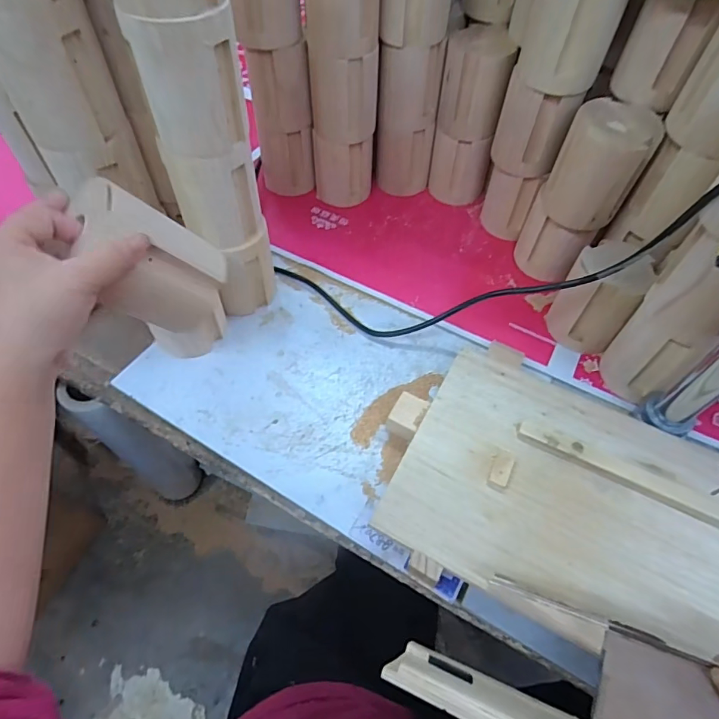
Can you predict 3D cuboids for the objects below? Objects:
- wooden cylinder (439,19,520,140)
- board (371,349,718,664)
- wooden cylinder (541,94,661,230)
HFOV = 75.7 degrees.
[{"bbox_3d":[0.139,-0.332,0.558,0.074,0.097,0.068,15,58,9],"label":"wooden cylinder"},{"bbox_3d":[0.234,0.129,0.391,0.378,0.022,0.229,24,60,15],"label":"board"},{"bbox_3d":[0.242,-0.197,0.474,0.077,0.110,0.071,0,57,0],"label":"wooden cylinder"}]

